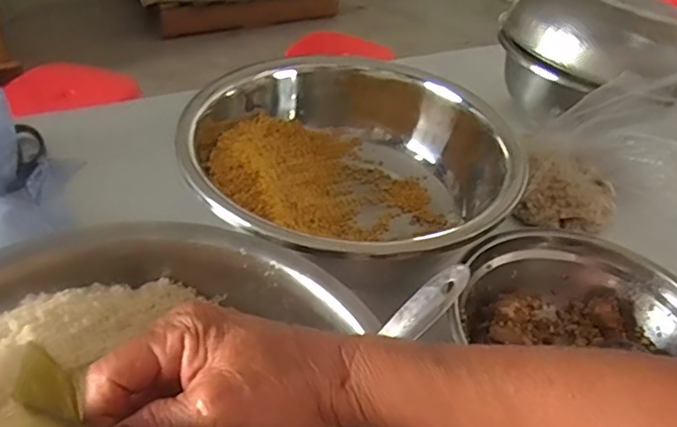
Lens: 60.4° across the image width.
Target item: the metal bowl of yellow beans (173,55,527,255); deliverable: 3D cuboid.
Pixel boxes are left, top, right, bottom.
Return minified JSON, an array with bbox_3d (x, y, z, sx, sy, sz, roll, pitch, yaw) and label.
[{"bbox_3d":[0.015,-0.045,0.620,0.325,0.143,0.297,4,39,-3],"label":"metal bowl of yellow beans"}]

